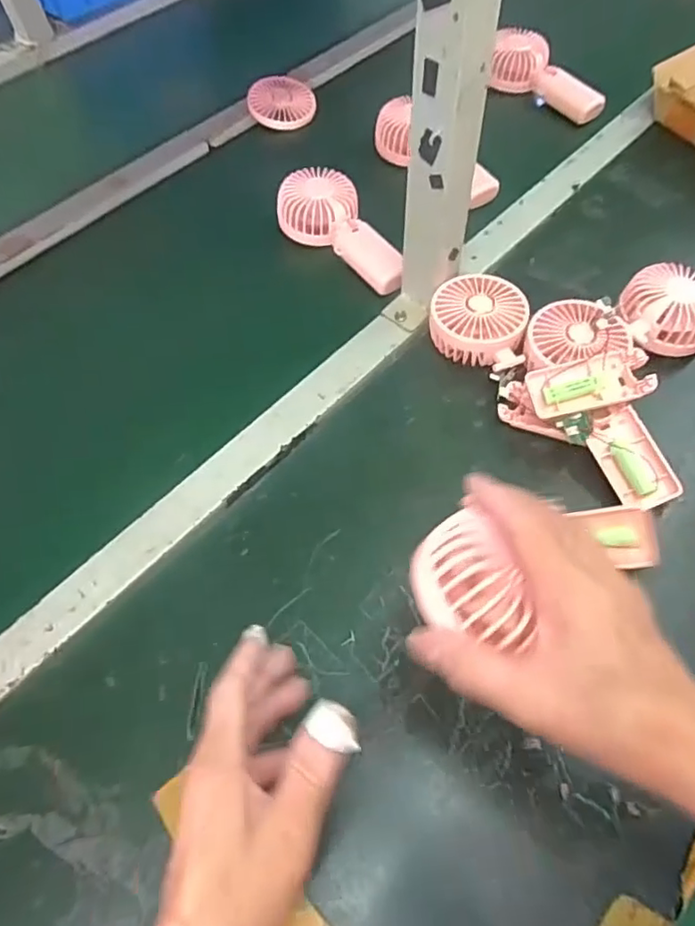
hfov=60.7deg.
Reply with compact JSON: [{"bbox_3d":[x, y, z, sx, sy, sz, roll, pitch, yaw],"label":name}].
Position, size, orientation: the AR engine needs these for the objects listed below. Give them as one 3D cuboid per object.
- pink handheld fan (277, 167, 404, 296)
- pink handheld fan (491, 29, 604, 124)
[{"bbox_3d":[-0.009,-0.242,0.620,0.081,0.043,0.168,-24,60,-12],"label":"pink handheld fan"},{"bbox_3d":[0.258,-0.502,0.778,0.074,0.043,0.168,-41,78,-21],"label":"pink handheld fan"}]

